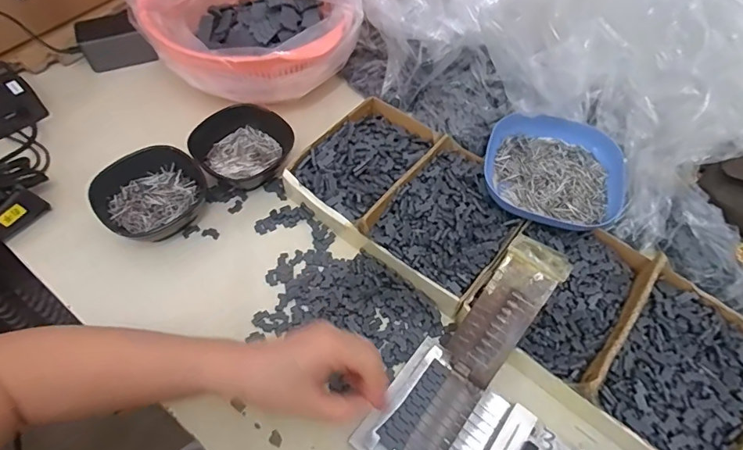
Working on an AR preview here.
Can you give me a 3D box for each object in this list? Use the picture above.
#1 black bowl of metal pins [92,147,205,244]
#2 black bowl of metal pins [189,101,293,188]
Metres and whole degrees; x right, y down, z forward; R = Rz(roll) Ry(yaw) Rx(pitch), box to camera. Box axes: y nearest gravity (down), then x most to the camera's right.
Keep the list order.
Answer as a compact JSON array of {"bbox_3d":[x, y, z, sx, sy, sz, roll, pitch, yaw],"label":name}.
[{"bbox_3d":[-0.233,-0.026,0.492,0.109,0.051,0.108,-43,69,-16],"label":"black bowl of metal pins"},{"bbox_3d":[-0.145,-0.089,0.526,0.110,0.037,0.113,37,62,19],"label":"black bowl of metal pins"}]

